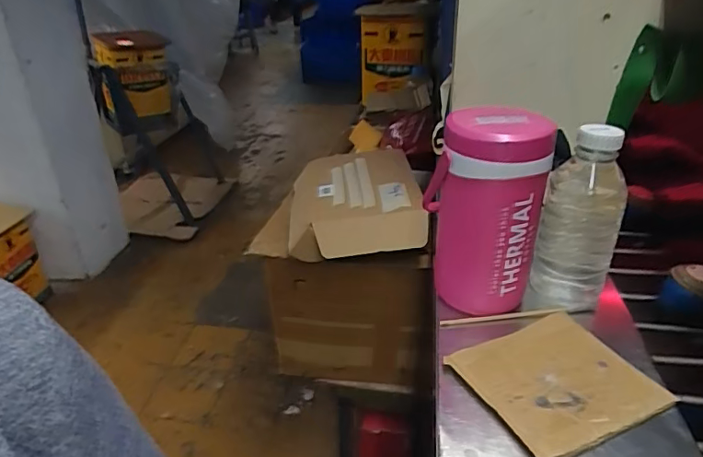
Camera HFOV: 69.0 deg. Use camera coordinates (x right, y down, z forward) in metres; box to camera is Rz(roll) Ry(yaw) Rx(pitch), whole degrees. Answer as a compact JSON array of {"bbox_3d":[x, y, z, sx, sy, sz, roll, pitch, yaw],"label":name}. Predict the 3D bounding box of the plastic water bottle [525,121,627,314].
[{"bbox_3d":[0.275,-0.001,0.626,0.091,0.238,0.104,13,32,24],"label":"plastic water bottle"}]

